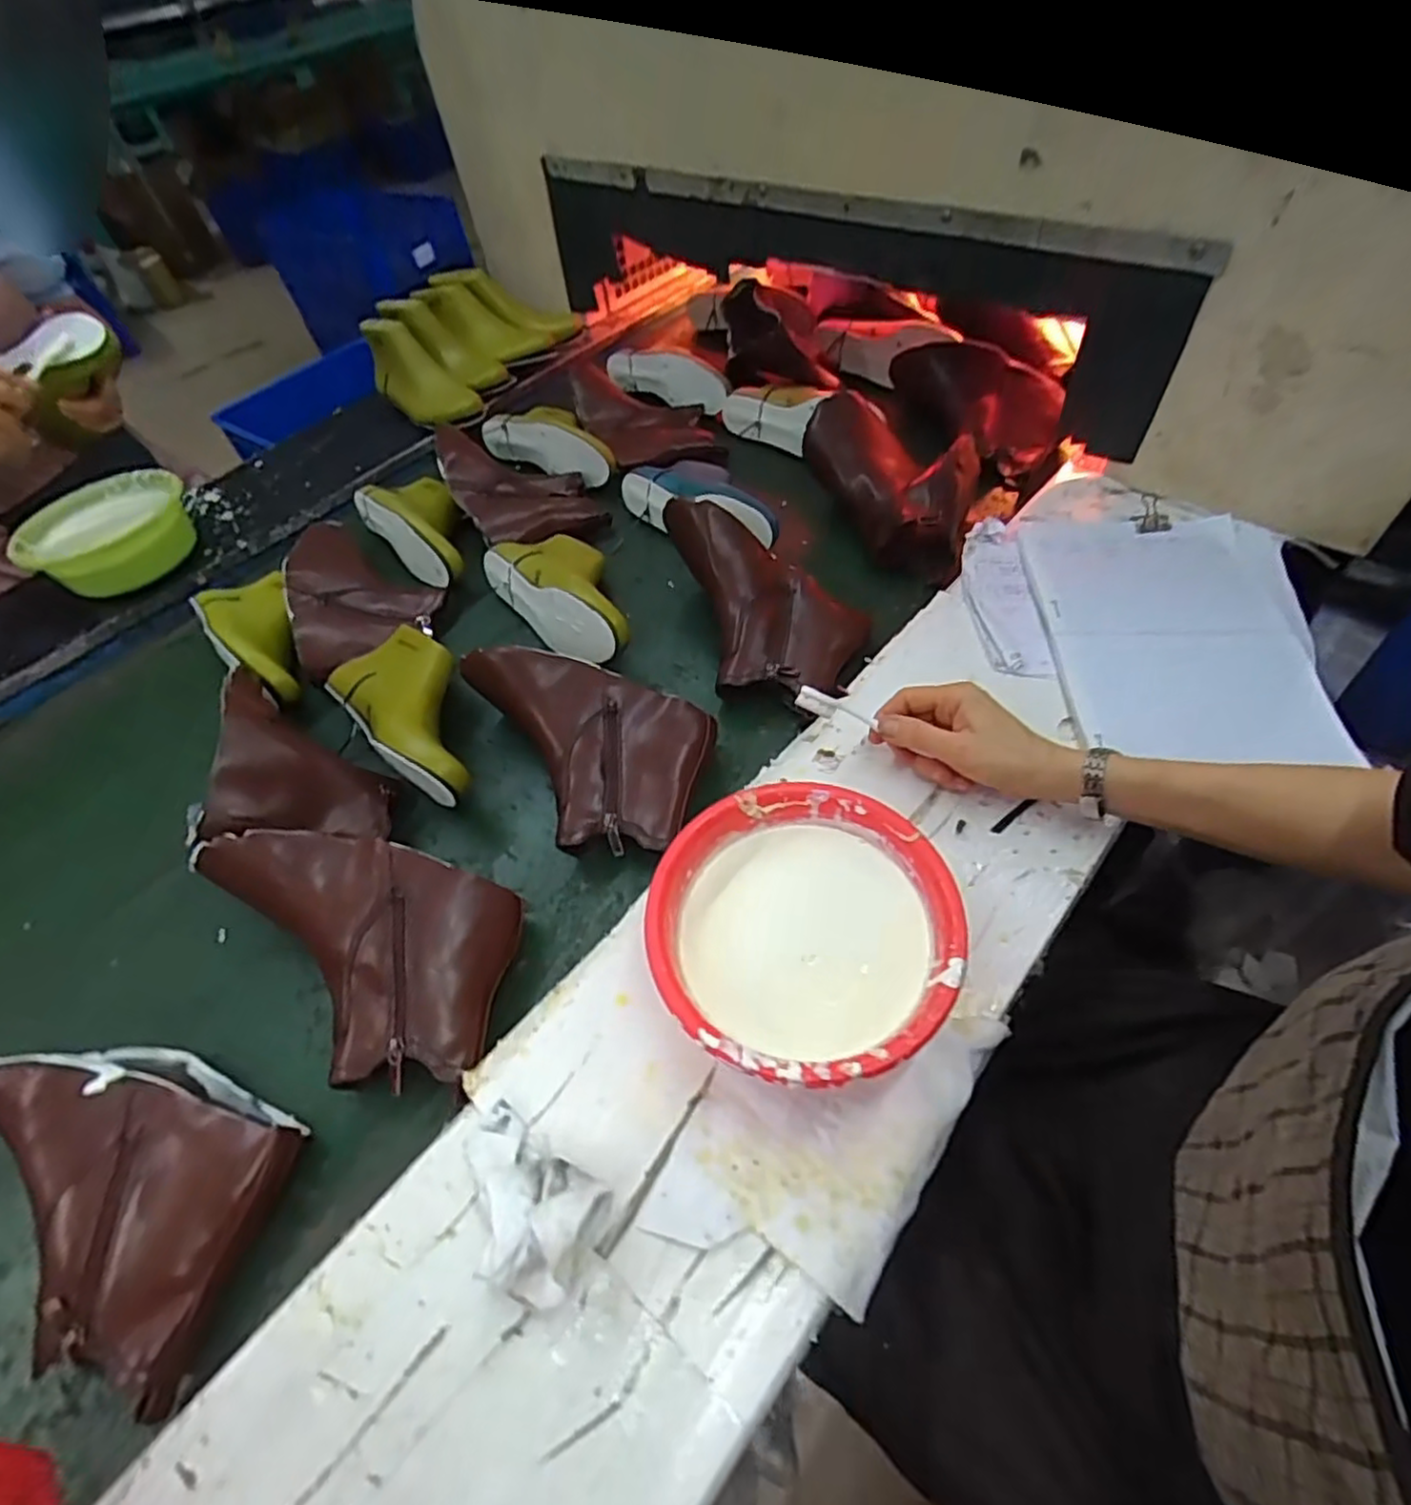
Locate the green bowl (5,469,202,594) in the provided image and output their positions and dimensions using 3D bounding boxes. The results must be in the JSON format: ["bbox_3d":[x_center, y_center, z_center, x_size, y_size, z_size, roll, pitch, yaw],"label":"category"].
[{"bbox_3d":[-0.739,-0.271,0.884,0.175,0.069,0.194,34,64,27],"label":"green bowl"}]

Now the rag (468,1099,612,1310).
[{"bbox_3d":[-0.108,0.255,0.401,0.098,0.048,0.067,28,60,23],"label":"rag"}]

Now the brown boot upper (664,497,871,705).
[{"bbox_3d":[0.069,-0.152,0.683,0.160,0.084,0.231,-14,53,-3],"label":"brown boot upper"}]

